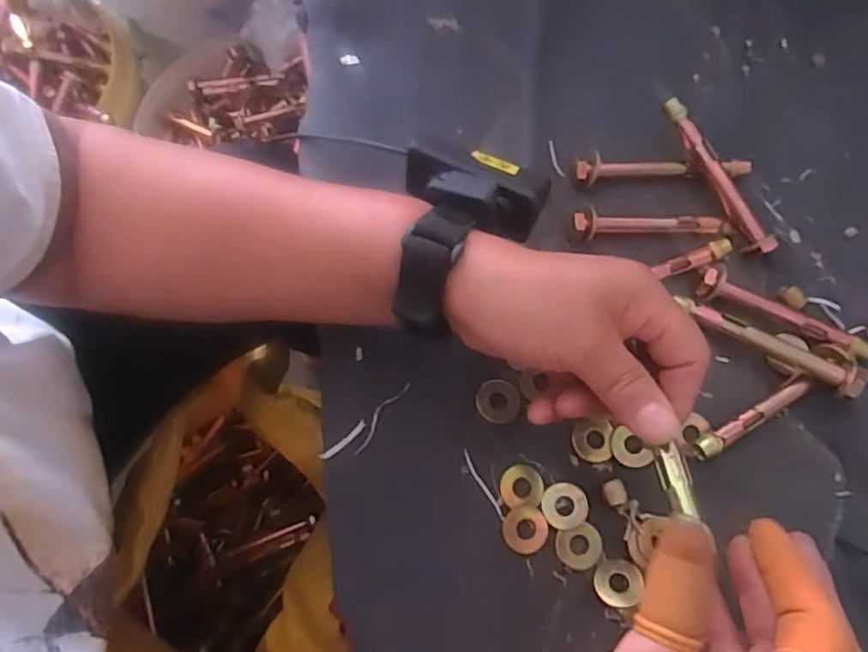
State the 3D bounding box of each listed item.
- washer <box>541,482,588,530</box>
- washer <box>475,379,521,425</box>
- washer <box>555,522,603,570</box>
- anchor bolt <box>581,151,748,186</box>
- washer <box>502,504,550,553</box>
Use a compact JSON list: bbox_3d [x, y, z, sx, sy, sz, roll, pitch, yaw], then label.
[{"bbox_3d":[0.070,0.097,0.330,0.024,0.004,0.023,0,75,0],"label":"washer"},{"bbox_3d":[0.036,0.042,0.344,0.024,0.004,0.025,0,75,0],"label":"washer"},{"bbox_3d":[0.077,0.118,0.326,0.024,0.004,0.022,0,75,0],"label":"washer"},{"bbox_3d":[0.142,-0.099,0.381,0.111,0.013,0.016,-4,75,-1],"label":"anchor bolt"},{"bbox_3d":[0.049,0.107,0.325,0.024,0.004,0.024,0,75,0],"label":"washer"}]

